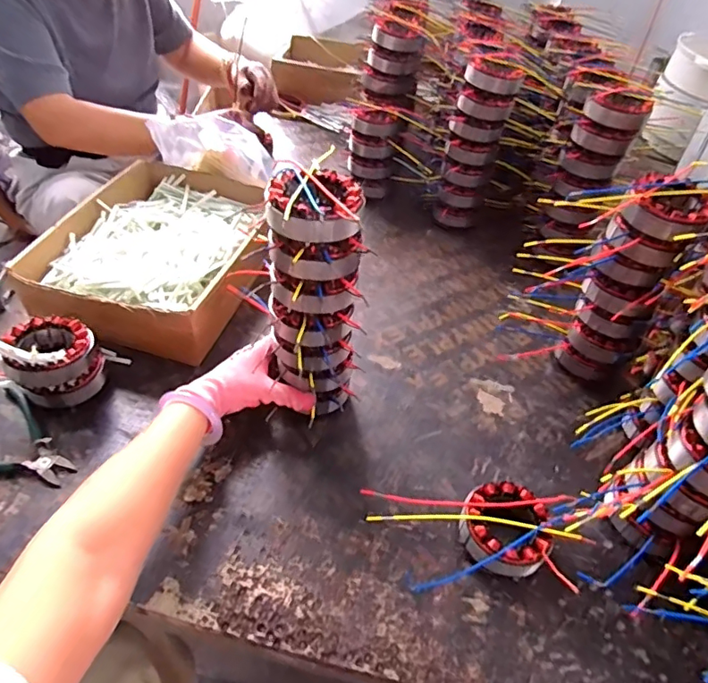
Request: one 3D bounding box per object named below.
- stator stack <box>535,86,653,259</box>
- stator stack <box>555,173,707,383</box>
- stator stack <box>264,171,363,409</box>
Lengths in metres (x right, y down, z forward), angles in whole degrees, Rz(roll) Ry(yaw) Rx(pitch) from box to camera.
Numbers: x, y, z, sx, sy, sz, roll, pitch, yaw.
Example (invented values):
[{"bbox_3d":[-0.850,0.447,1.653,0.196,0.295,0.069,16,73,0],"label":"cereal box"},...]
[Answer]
[{"bbox_3d":[0.352,-0.250,0.790,0.070,0.240,0.086,-31,55,-31],"label":"stator stack"},{"bbox_3d":[0.314,-0.058,0.612,0.091,0.254,0.071,27,49,20],"label":"stator stack"},{"bbox_3d":[-0.041,-0.029,0.529,0.085,0.264,0.080,-1,39,-3],"label":"stator stack"}]

